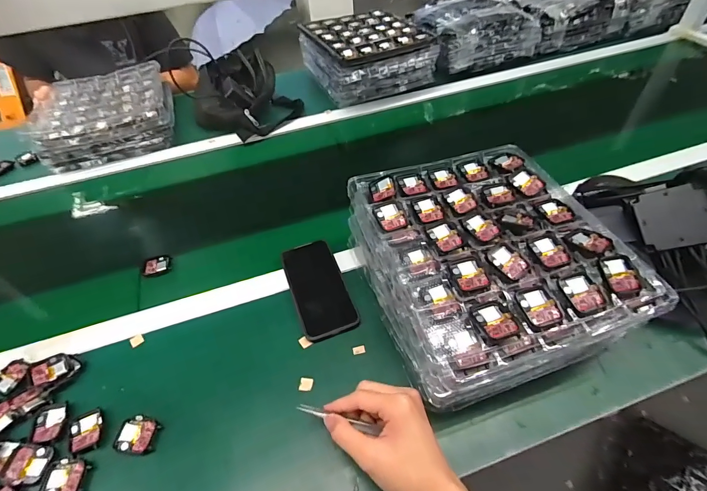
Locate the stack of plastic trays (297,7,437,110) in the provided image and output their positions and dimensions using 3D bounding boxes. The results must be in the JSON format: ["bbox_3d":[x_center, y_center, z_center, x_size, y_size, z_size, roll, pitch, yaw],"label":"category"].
[{"bbox_3d":[0.034,-0.495,0.960,0.276,0.128,0.257,-22,50,-15],"label":"stack of plastic trays"}]

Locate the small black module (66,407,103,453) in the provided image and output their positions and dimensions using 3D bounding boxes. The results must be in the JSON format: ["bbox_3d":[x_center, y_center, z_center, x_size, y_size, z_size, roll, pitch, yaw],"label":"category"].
[{"bbox_3d":[-0.313,0.216,0.429,0.035,0.006,0.046,-29,52,-20],"label":"small black module"}]

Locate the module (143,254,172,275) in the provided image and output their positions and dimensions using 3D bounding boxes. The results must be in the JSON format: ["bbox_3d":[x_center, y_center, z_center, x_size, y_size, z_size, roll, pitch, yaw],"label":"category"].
[{"bbox_3d":[-0.322,0.033,0.603,0.042,0.009,0.037,-18,49,-12],"label":"module"}]

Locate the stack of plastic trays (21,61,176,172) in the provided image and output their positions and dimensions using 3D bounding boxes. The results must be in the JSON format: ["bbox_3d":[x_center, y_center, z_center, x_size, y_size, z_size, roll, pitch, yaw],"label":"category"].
[{"bbox_3d":[-0.580,-0.315,0.882,0.270,0.094,0.299,-19,50,-12],"label":"stack of plastic trays"}]

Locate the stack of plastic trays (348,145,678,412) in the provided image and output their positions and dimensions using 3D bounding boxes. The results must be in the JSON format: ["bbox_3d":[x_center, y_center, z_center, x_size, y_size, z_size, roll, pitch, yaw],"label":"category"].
[{"bbox_3d":[0.155,0.029,0.485,0.291,0.138,0.301,-17,49,-11],"label":"stack of plastic trays"}]

